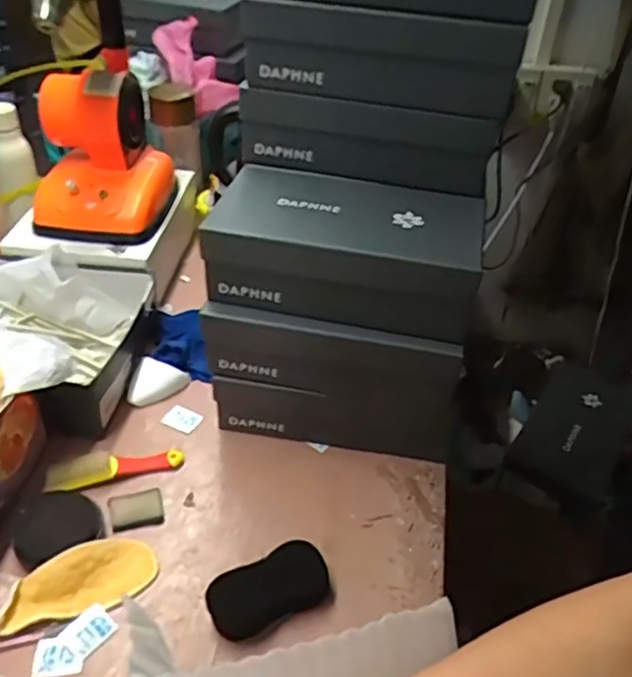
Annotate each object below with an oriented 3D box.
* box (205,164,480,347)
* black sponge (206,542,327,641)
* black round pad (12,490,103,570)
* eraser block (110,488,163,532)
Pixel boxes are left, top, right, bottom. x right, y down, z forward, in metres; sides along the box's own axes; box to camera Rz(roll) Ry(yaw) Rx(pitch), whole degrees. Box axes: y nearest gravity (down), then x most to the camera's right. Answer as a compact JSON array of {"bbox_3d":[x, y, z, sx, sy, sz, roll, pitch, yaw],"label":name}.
[{"bbox_3d":[0.037,-0.105,0.756,0.291,0.097,0.168,13,41,10],"label":"box"},{"bbox_3d":[-0.047,0.262,0.682,0.128,0.040,0.058,-18,45,-24],"label":"black sponge"},{"bbox_3d":[-0.282,0.201,0.716,0.090,0.016,0.078,-9,55,-29],"label":"black round pad"},{"bbox_3d":[-0.208,0.198,0.760,0.057,0.008,0.045,-12,43,-18],"label":"eraser block"}]

